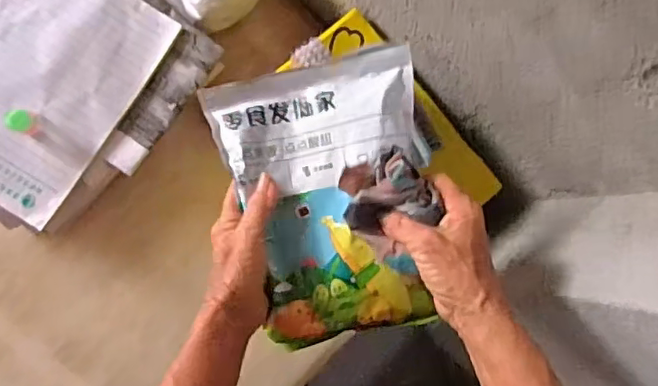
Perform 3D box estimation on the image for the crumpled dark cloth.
[{"bbox_3d":[0.044,-0.001,0.444,0.064,0.032,0.059,-17,90,-9],"label":"crumpled dark cloth"}]

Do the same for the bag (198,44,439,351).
[{"bbox_3d":[0.004,0.002,0.475,0.160,0.026,0.220,-14,85,6],"label":"bag"}]

